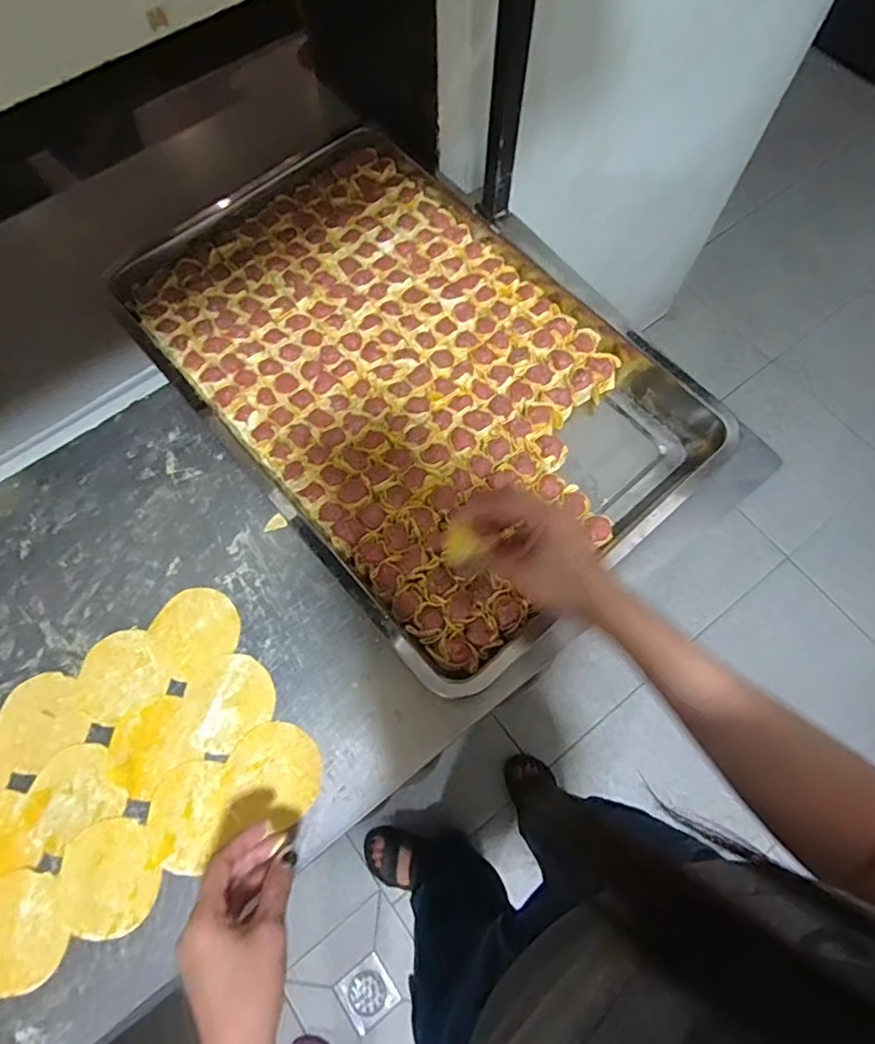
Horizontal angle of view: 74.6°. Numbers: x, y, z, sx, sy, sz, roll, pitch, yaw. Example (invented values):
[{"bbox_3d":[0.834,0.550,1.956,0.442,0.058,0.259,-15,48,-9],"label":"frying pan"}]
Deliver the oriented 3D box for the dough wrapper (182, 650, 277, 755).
[{"bbox_3d":[-0.189,0.159,0.515,0.081,0.004,0.076,0,70,1],"label":"dough wrapper"}]

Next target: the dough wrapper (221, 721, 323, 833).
[{"bbox_3d":[-0.142,0.216,0.495,0.082,0.006,0.079,1,70,-2],"label":"dough wrapper"}]

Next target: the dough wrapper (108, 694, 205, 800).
[{"bbox_3d":[-0.250,0.193,0.505,0.075,0.004,0.070,-39,74,-12],"label":"dough wrapper"}]

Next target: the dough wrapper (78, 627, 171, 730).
[{"bbox_3d":[-0.291,0.139,0.525,0.071,0.004,0.074,-32,73,-10],"label":"dough wrapper"}]

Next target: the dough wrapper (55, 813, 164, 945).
[{"bbox_3d":[-0.268,0.290,0.467,0.079,0.004,0.084,0,70,1],"label":"dough wrapper"}]

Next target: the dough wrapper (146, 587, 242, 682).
[{"bbox_3d":[-0.228,0.100,0.536,0.080,0.004,0.073,1,70,-2],"label":"dough wrapper"}]

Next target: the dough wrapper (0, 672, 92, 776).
[{"bbox_3d":[-0.353,0.176,0.510,0.075,0.004,0.076,0,70,1],"label":"dough wrapper"}]

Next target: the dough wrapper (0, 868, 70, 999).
[{"bbox_3d":[-0.337,0.327,0.456,0.076,0.004,0.084,-27,72,-9],"label":"dough wrapper"}]

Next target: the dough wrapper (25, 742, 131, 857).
[{"bbox_3d":[-0.312,0.233,0.490,0.076,0.004,0.073,-30,73,-10],"label":"dough wrapper"}]

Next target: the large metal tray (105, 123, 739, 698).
[{"bbox_3d":[-0.034,-0.166,0.614,0.398,0.056,0.594,-39,75,-14],"label":"large metal tray"}]

